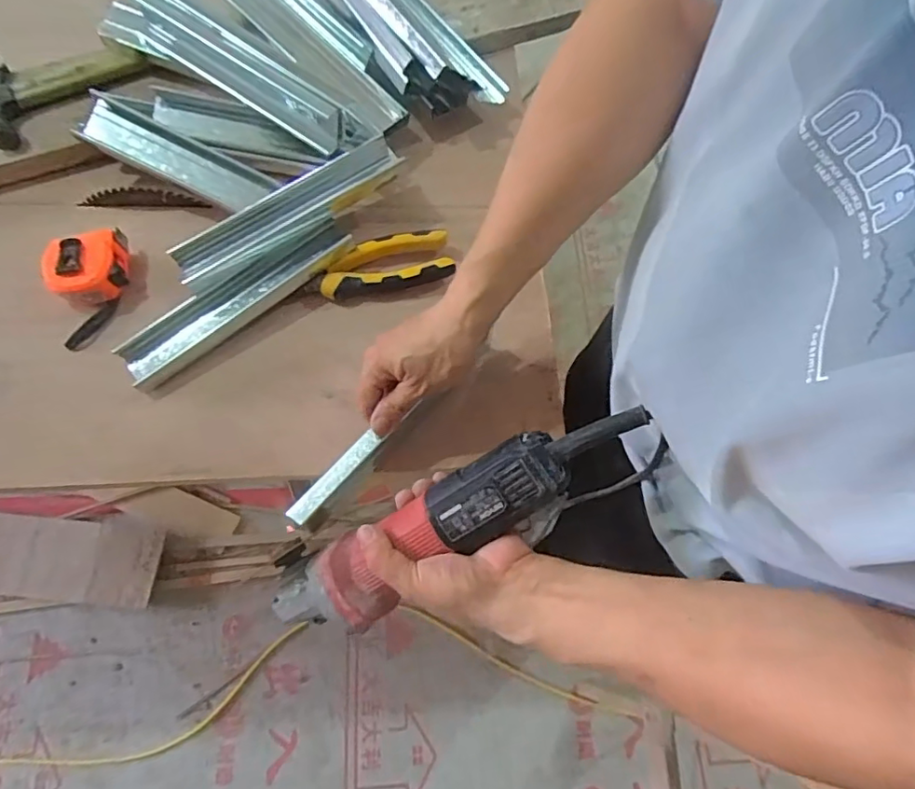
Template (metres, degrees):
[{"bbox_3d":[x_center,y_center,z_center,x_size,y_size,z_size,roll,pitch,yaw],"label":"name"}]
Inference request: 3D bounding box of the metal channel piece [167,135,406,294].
[{"bbox_3d":[-0.166,-0.180,0.565,0.238,0.046,0.039,-32,75,-13],"label":"metal channel piece"}]

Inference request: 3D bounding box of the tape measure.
[{"bbox_3d":[-0.344,-0.102,0.525,0.063,0.041,0.107,-7,70,-6],"label":"tape measure"}]

